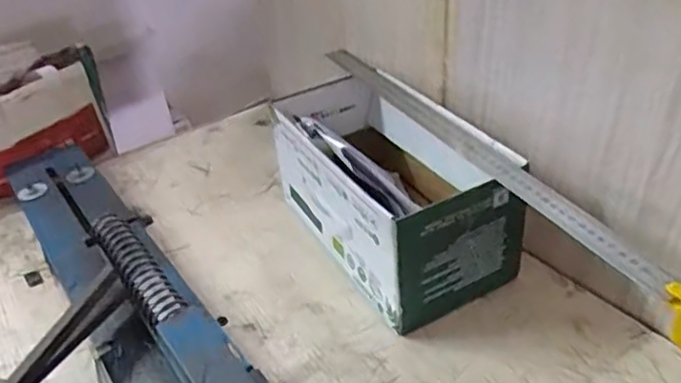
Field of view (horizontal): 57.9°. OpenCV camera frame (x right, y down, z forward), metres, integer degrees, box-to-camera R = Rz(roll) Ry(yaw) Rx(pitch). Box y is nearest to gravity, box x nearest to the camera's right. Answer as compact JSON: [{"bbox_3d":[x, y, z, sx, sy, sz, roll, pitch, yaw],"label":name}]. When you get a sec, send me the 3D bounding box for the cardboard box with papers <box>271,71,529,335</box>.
[{"bbox_3d":[0.055,-0.010,0.667,0.167,0.147,0.278,-20,38,-19],"label":"cardboard box with papers"}]

